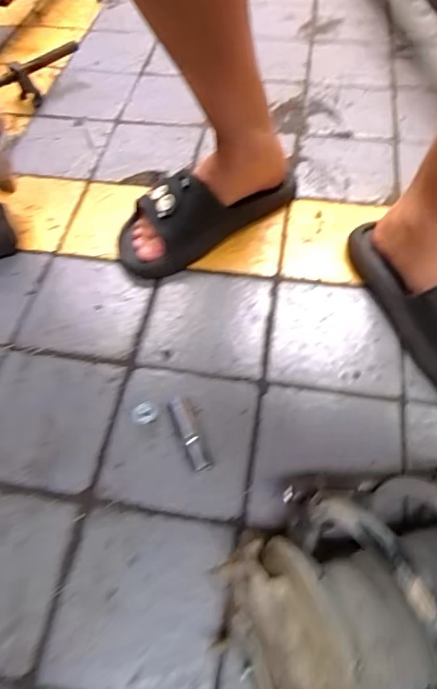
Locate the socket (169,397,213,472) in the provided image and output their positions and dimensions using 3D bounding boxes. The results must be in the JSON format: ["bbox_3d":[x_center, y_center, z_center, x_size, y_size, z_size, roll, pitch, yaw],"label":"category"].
[{"bbox_3d":[-0.031,0.093,0.488,0.017,0.022,0.084,-20,59,-12],"label":"socket"}]

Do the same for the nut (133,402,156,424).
[{"bbox_3d":[-0.081,0.075,0.507,0.022,0.017,0.024,0,57,1],"label":"nut"}]

